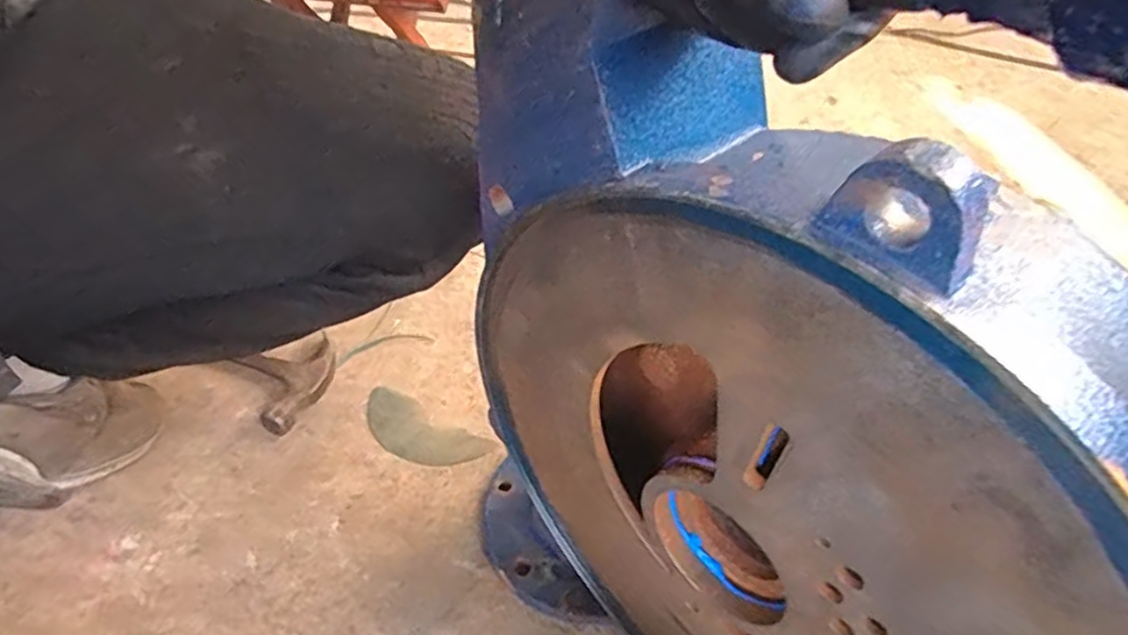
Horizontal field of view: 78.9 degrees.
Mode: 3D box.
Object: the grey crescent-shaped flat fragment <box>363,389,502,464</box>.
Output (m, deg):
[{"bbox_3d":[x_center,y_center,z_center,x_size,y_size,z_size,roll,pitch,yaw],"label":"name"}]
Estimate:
[{"bbox_3d":[-0.151,0.121,0.710,0.144,0.004,0.062,25,50,18],"label":"grey crescent-shaped flat fragment"}]

